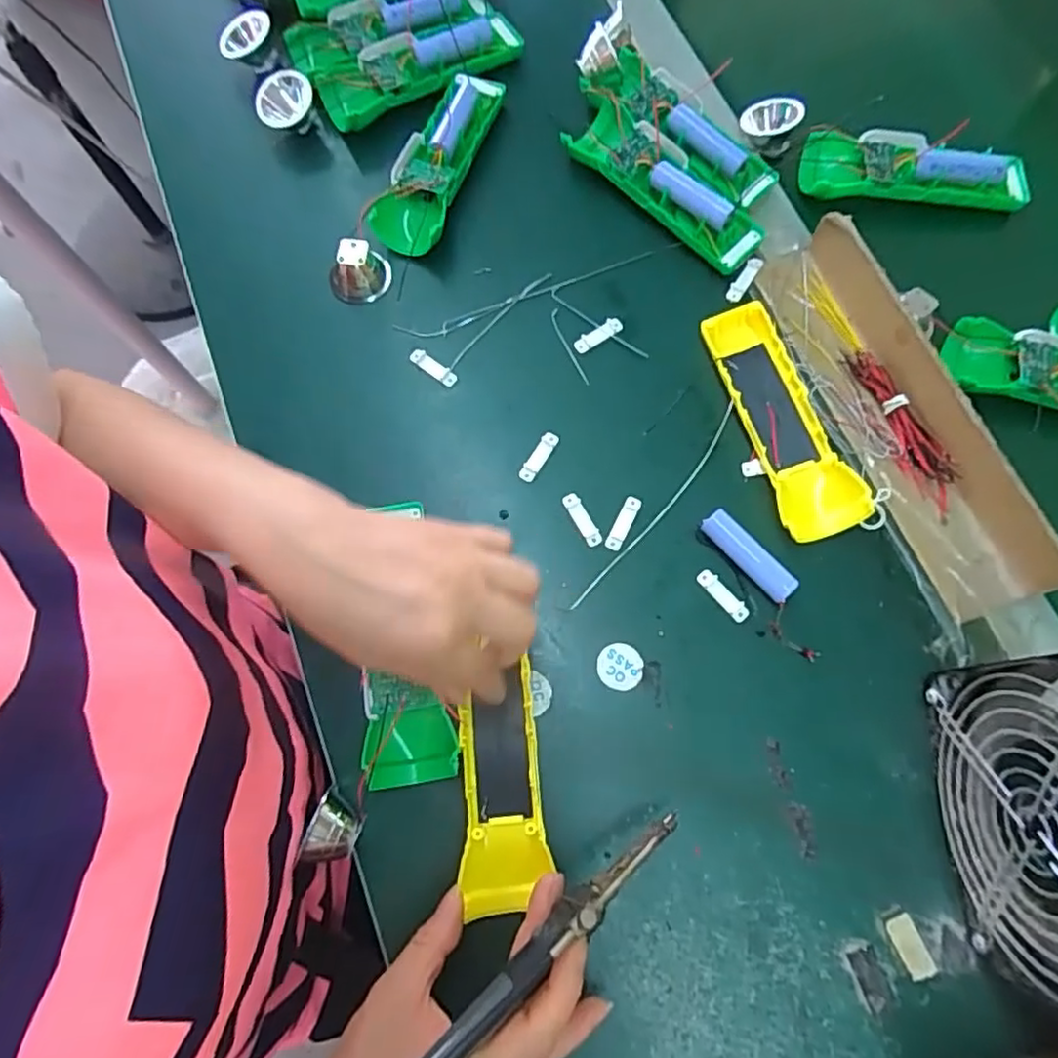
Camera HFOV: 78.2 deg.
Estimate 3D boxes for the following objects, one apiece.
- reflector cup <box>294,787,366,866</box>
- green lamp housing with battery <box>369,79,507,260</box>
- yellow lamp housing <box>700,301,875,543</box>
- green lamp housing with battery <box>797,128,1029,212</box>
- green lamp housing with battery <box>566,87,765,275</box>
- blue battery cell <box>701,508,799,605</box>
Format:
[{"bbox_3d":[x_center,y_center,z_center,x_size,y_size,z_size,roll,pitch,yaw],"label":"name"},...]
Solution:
[{"bbox_3d":[-0.104,0.163,0.352,0.024,0.028,0.036,18,74,7],"label":"reflector cup"},{"bbox_3d":[-0.066,-0.280,0.494,0.054,0.044,0.164,17,74,6],"label":"green lamp housing with battery"},{"bbox_3d":[0.161,-0.073,0.424,0.049,0.023,0.164,-18,74,-4],"label":"yellow lamp housing"},{"bbox_3d":[0.288,-0.267,0.482,0.165,0.021,0.052,6,73,3],"label":"green lamp housing with battery"},{"bbox_3d":[0.099,-0.259,0.475,0.049,0.029,0.171,-42,77,-10],"label":"green lamp housing with battery"},{"bbox_3d":[0.136,0.015,0.399,0.018,0.018,0.066,-39,76,-10],"label":"blue battery cell"}]

